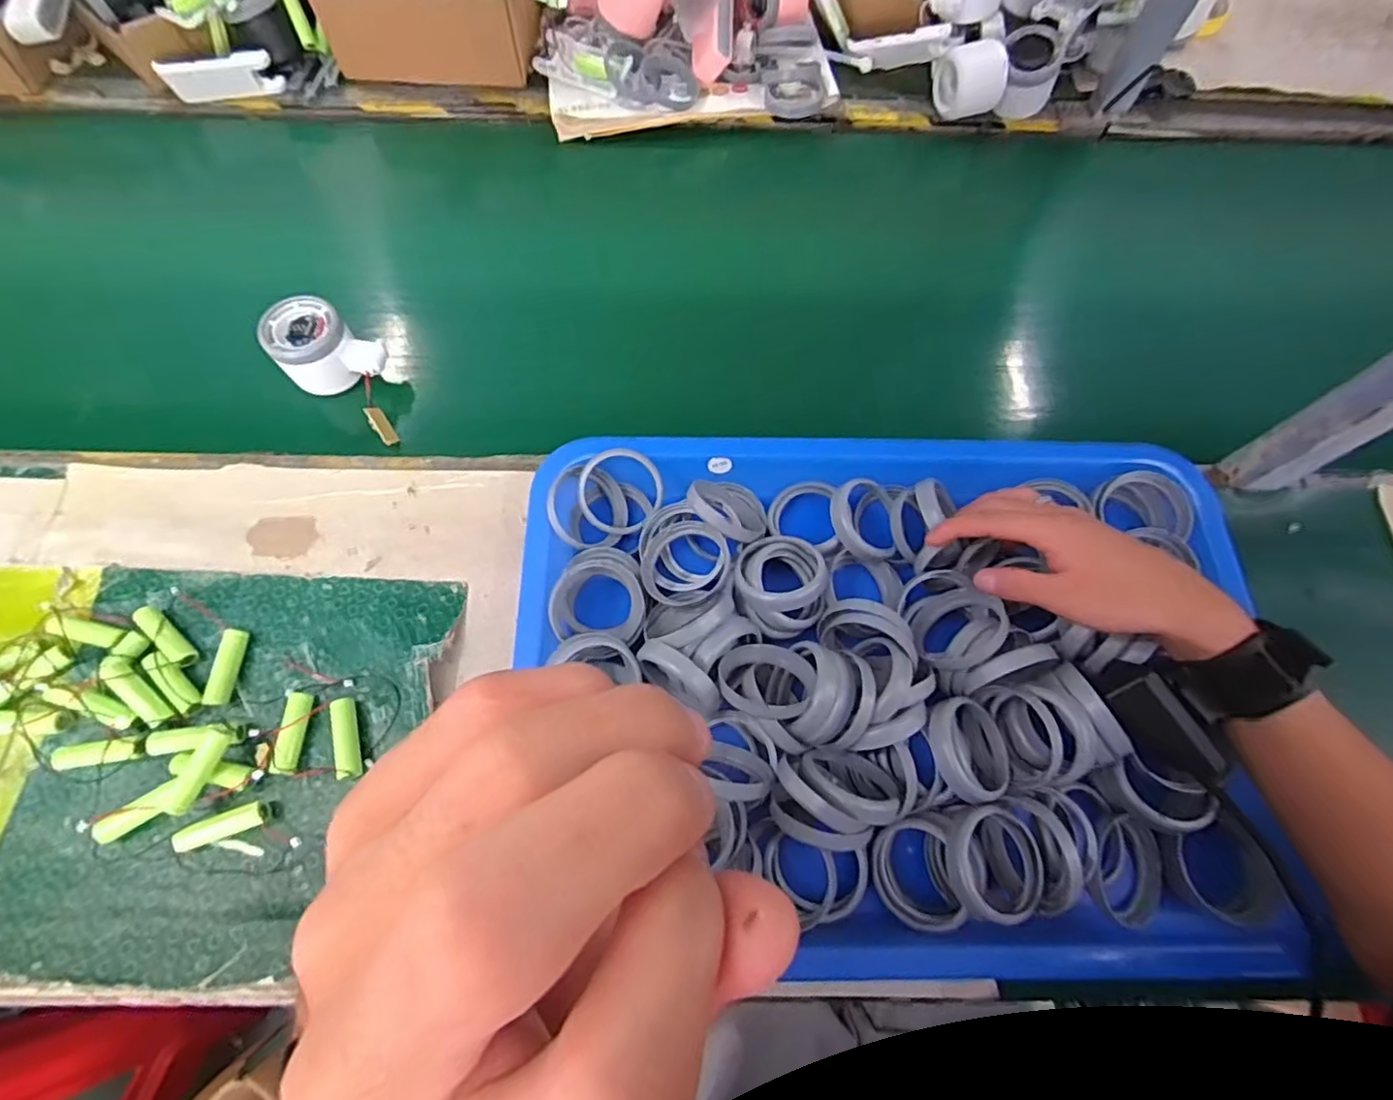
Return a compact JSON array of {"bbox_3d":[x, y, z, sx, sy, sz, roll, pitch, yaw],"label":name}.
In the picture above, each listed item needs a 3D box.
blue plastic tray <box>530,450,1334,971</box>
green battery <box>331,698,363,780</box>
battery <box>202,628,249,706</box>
[{"bbox_3d":[0.119,0.076,0.393,0.449,0.058,0.321,1,68,-2],"label":"blue plastic tray"},{"bbox_3d":[-0.221,0.119,0.401,0.013,0.013,0.049,-12,69,-7],"label":"green battery"},{"bbox_3d":[-0.308,0.077,0.416,0.014,0.012,0.049,4,68,-1],"label":"battery"}]

